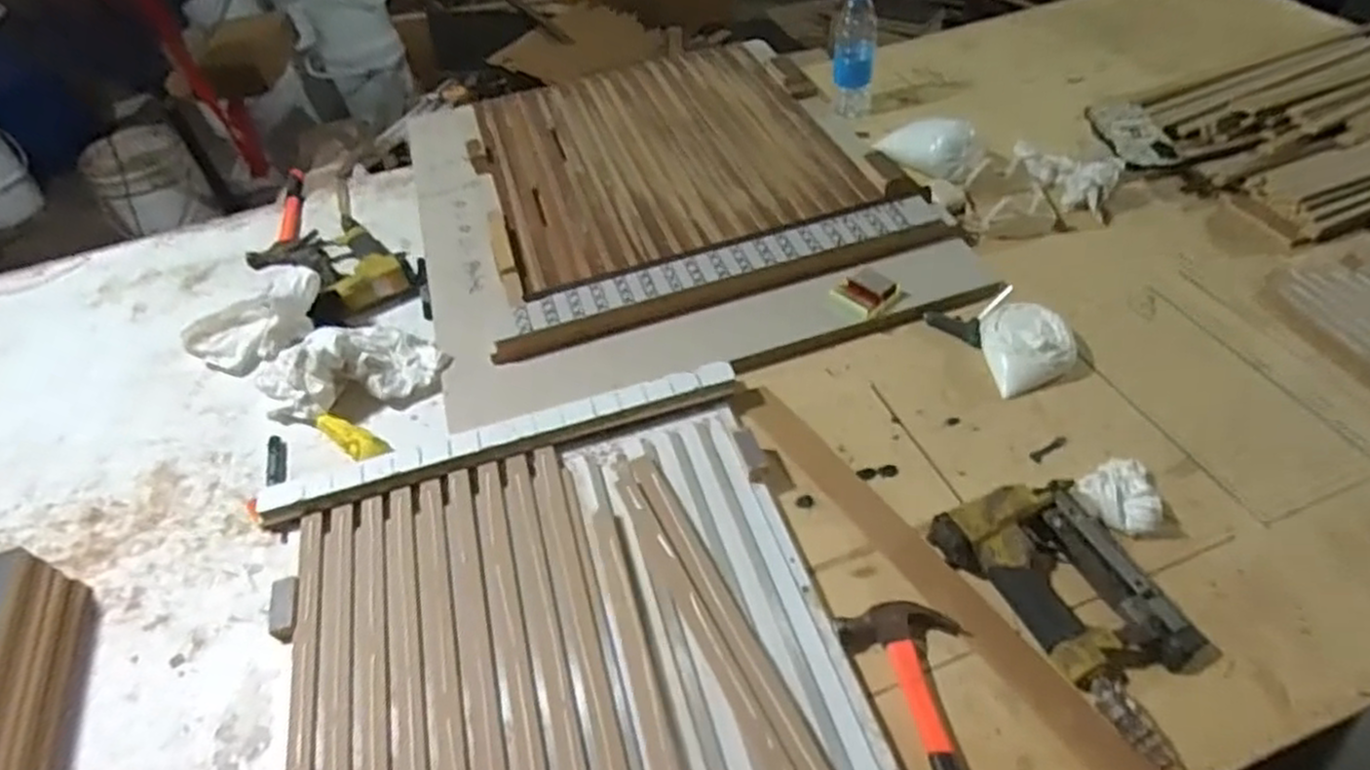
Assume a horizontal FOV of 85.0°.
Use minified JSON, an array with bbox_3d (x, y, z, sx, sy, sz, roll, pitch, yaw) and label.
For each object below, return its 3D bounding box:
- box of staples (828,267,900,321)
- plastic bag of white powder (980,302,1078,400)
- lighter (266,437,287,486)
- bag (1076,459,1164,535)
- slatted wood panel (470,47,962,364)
[{"bbox_3d":[0.223,-0.116,0.913,0.072,0.020,0.055,-36,53,-23],"label":"box of staples"},{"bbox_3d":[0.395,-0.045,0.854,0.099,0.043,0.125,3,49,10],"label":"plastic bag of white powder"},{"bbox_3d":[-0.461,0.085,0.842,0.022,0.007,0.072,-19,46,-12],"label":"lighter"},{"bbox_3d":[0.425,0.108,0.719,0.072,0.027,0.070,-28,51,-18],"label":"bag"},{"bbox_3d":[-0.020,-0.348,1.159,0.590,0.038,0.692,-14,46,-7],"label":"slatted wood panel"}]

